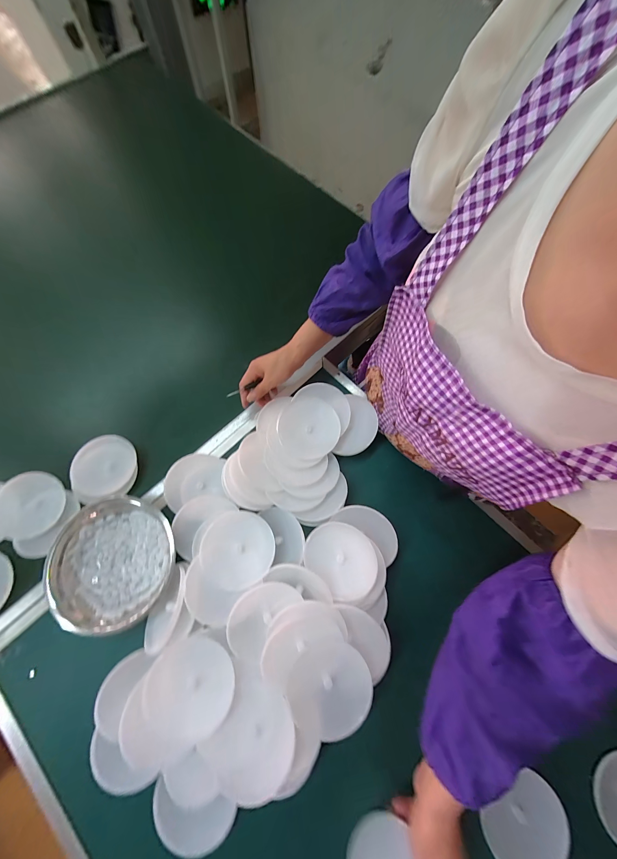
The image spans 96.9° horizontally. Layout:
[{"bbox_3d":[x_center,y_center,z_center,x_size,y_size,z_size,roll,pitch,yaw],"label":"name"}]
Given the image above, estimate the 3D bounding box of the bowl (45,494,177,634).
[{"bbox_3d":[-0.304,0.208,0.433,0.168,0.072,0.181,0,72,-1],"label":"bowl"}]

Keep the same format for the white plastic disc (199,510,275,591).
[{"bbox_3d":[-0.113,0.190,0.439,0.110,0.007,0.113,0,55,-16],"label":"white plastic disc"}]

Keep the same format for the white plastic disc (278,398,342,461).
[{"bbox_3d":[0.000,-0.004,0.498,0.106,0.013,0.112,0,72,-1],"label":"white plastic disc"}]

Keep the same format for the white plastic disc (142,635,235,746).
[{"bbox_3d":[-0.163,0.354,0.369,0.109,0.015,0.123,29,74,8],"label":"white plastic disc"}]

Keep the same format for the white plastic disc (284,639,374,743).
[{"bbox_3d":[0.028,0.346,0.368,0.111,0.015,0.102,0,72,-1],"label":"white plastic disc"}]

